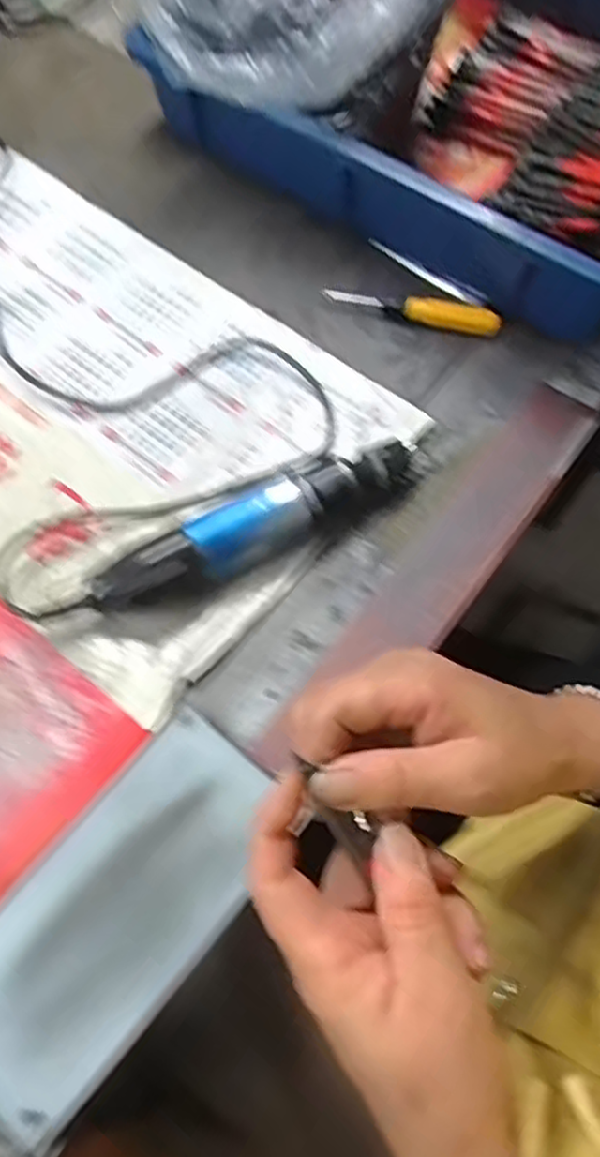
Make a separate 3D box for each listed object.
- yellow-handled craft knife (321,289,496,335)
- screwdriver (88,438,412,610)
[{"bbox_3d":[0.080,-0.196,0.515,0.124,0.020,0.013,16,68,7],"label":"yellow-handled craft knife"},{"bbox_3d":[-0.029,-0.036,0.439,0.204,0.043,0.044,-29,70,-11],"label":"screwdriver"}]

